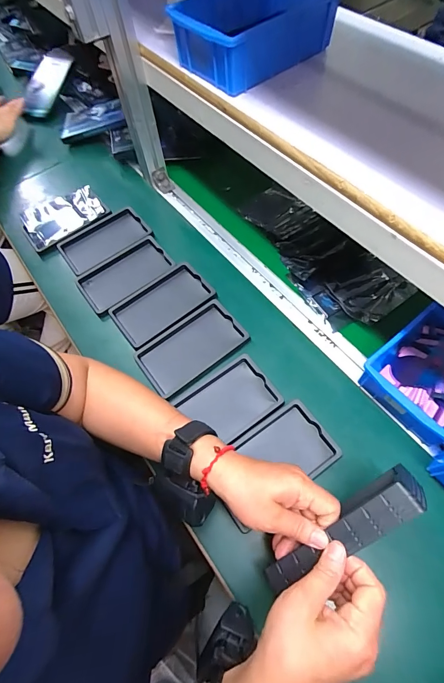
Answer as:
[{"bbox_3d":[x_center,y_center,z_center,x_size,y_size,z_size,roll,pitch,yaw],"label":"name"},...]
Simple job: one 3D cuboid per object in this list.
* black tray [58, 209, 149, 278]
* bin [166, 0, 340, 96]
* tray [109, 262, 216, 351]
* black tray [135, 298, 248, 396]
[{"bbox_3d":[-0.219,-0.190,0.636,0.158,0.013,0.101,-34,64,-14],"label":"black tray"},{"bbox_3d":[0.044,-0.419,0.454,0.199,0.063,0.130,-36,65,-16],"label":"bin"},{"bbox_3d":[-0.098,-0.061,0.562,0.157,0.016,0.098,-34,64,-15],"label":"tray"},{"bbox_3d":[-0.047,0.009,0.522,0.157,0.015,0.092,-35,65,-15],"label":"black tray"}]

